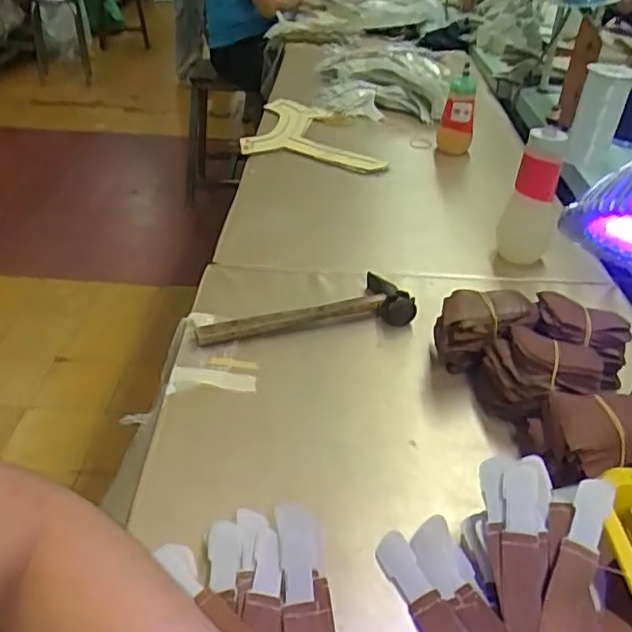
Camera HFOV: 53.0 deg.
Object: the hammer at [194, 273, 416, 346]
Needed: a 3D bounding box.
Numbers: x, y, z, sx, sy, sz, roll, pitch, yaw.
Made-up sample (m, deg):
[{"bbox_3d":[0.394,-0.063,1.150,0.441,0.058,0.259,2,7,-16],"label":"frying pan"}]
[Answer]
[{"bbox_3d":[-0.015,-0.007,0.718,0.242,0.032,0.081,-8,37,-16],"label":"hammer"}]

